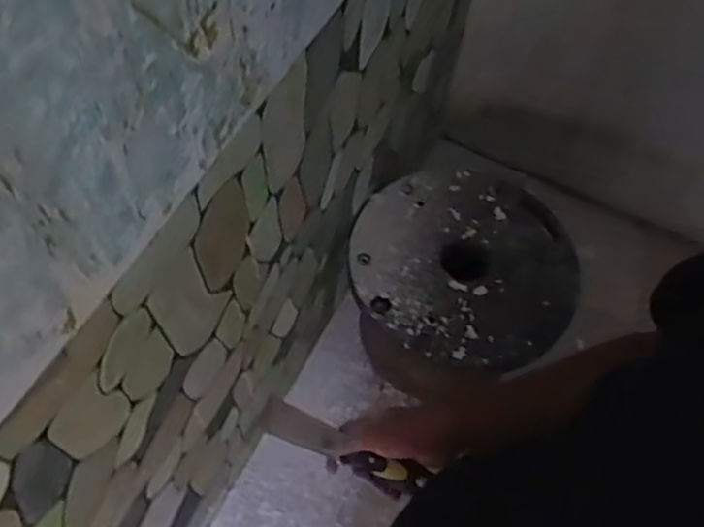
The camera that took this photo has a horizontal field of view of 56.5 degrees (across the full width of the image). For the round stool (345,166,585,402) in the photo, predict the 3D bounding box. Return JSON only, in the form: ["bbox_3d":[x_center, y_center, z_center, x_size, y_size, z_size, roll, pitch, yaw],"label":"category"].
[{"bbox_3d":[0.229,0.068,1.514,0.467,0.336,0.466,2,59,-3],"label":"round stool"}]

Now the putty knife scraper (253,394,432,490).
[{"bbox_3d":[-0.008,0.188,0.669,0.179,0.018,0.034,24,60,0],"label":"putty knife scraper"}]

